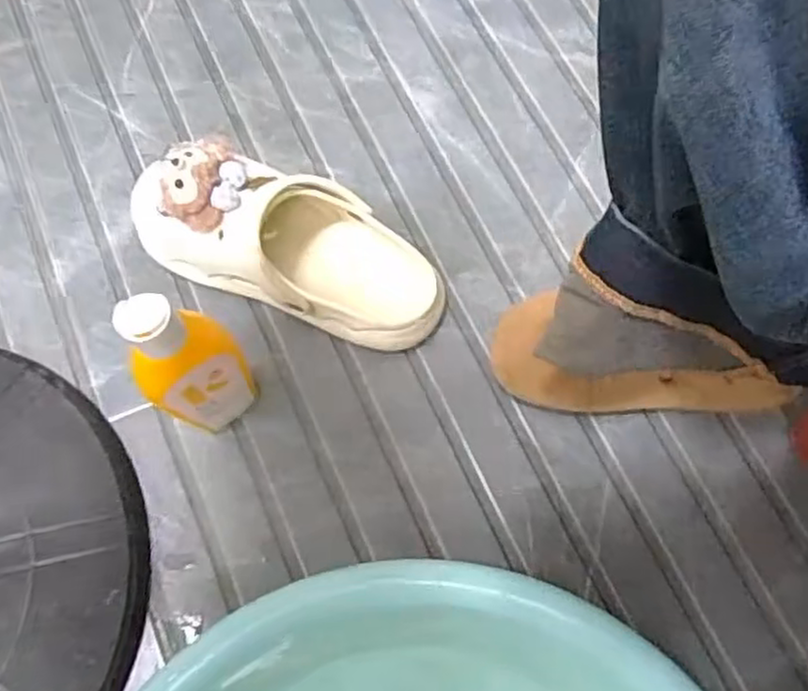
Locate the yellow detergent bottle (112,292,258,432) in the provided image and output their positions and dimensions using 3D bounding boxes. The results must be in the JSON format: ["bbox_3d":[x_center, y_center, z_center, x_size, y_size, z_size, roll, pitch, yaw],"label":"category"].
[{"bbox_3d":[-0.139,0.017,0.470,0.061,0.194,0.035,-35,74,-12],"label":"yellow detergent bottle"}]

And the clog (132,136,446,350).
[{"bbox_3d":[-0.089,-0.082,0.557,0.255,0.096,0.103,23,73,8],"label":"clog"}]

